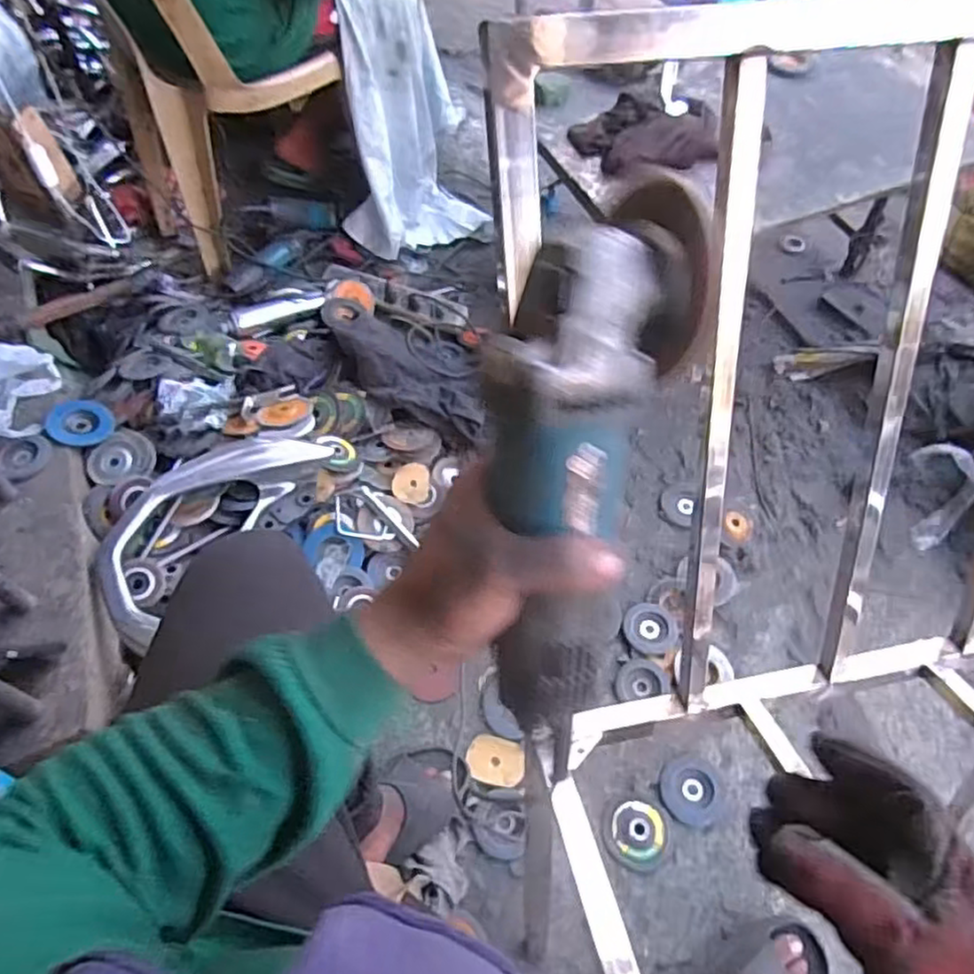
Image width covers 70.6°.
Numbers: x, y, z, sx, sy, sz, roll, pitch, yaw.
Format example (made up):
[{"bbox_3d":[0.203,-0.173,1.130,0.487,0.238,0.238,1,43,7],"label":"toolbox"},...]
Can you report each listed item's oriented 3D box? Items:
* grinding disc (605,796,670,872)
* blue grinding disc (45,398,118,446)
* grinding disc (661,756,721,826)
[{"bbox_3d":[0.215,0.493,0.979,0.091,0.008,0.090,1,57,-2],"label":"grinding disc"},{"bbox_3d":[-0.694,-0.112,1.178,0.102,0.013,0.115,0,48,-25],"label":"blue grinding disc"},{"bbox_3d":[0.302,0.449,1.019,0.085,0.005,0.091,1,57,-2],"label":"grinding disc"}]

